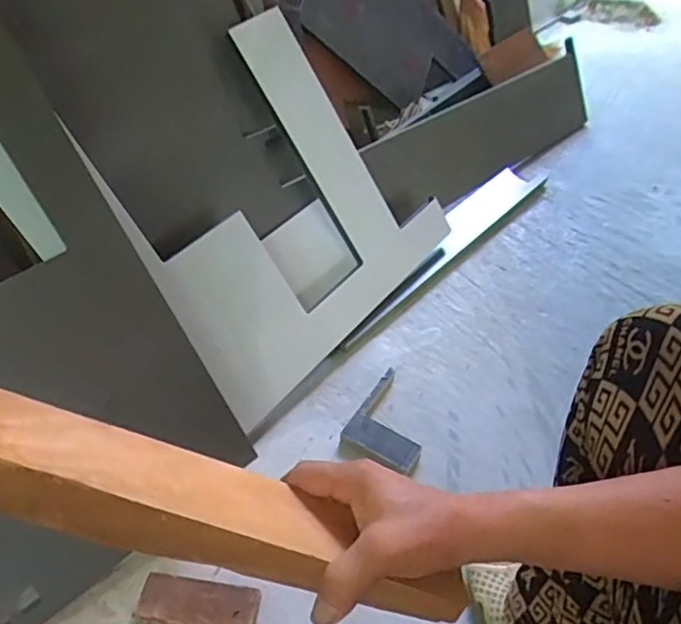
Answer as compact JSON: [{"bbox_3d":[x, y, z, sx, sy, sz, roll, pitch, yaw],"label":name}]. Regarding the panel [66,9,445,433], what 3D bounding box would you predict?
[{"bbox_3d":[-0.072,-0.159,0.820,0.447,0.421,0.018,-44,24,-30],"label":"panel"}]

